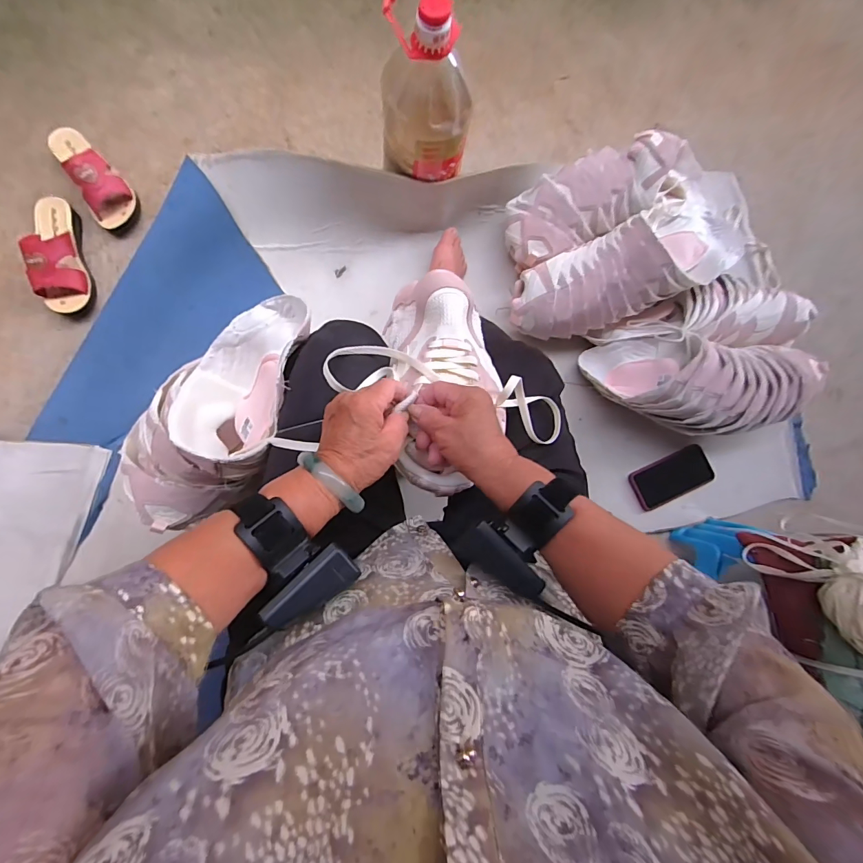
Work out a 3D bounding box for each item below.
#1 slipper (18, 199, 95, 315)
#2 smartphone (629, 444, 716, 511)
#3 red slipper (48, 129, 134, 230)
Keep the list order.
[{"bbox_3d":[-0.702,-0.332,0.761,0.076,0.069,0.220,-12,83,-7],"label":"slipper"},{"bbox_3d":[0.494,0.091,0.827,0.172,0.014,0.082,-23,88,-7],"label":"smartphone"},{"bbox_3d":[-0.656,-0.503,0.778,0.087,0.068,0.209,-33,99,-9],"label":"red slipper"}]

